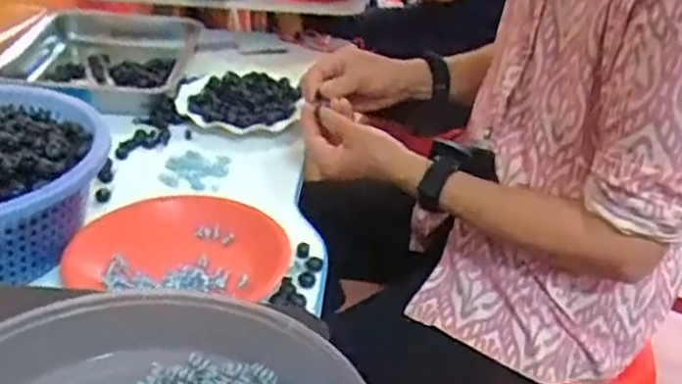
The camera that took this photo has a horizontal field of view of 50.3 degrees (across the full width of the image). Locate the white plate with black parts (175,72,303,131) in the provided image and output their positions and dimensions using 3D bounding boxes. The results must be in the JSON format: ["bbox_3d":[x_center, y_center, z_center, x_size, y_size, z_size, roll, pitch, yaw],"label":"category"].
[{"bbox_3d":[-0.134,-0.119,0.963,0.155,0.036,0.160,3,30,-2],"label":"white plate with black parts"}]

